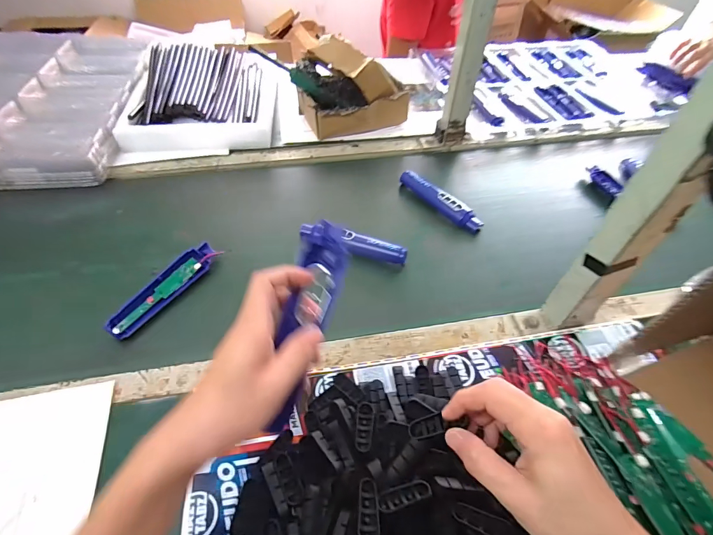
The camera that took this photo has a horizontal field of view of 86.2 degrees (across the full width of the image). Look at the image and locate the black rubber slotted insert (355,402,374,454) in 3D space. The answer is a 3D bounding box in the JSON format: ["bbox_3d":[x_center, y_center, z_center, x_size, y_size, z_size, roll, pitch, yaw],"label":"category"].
[{"bbox_3d":[0.008,0.156,0.375,0.017,0.005,0.050,6,40,2],"label":"black rubber slotted insert"}]

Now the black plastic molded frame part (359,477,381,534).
[{"bbox_3d":[0.010,0.201,0.316,0.017,0.007,0.049,0,36,0],"label":"black plastic molded frame part"}]

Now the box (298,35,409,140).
[{"bbox_3d":[-0.018,-0.386,0.801,0.205,0.119,0.189,-14,51,-15],"label":"box"}]

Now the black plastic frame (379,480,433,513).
[{"bbox_3d":[0.042,0.198,0.333,0.046,0.013,0.017,-12,51,-13],"label":"black plastic frame"}]

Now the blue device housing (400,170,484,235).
[{"bbox_3d":[0.146,-0.117,0.667,0.032,0.032,0.167,-31,57,-26],"label":"blue device housing"}]

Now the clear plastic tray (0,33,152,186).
[{"bbox_3d":[-0.702,-0.392,0.835,0.455,0.063,0.638,-2,49,-5],"label":"clear plastic tray"}]

